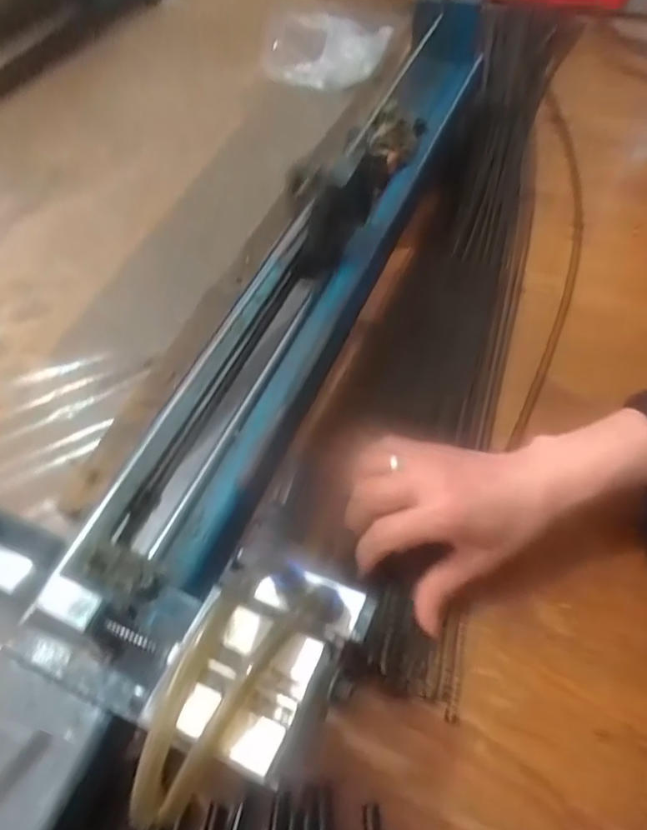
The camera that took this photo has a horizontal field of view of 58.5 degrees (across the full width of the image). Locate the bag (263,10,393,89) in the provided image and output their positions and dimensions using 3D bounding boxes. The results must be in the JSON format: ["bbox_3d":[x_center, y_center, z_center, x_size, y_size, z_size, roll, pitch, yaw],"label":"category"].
[{"bbox_3d":[-0.012,-0.489,0.770,0.184,0.093,0.057,13,57,12],"label":"bag"}]

